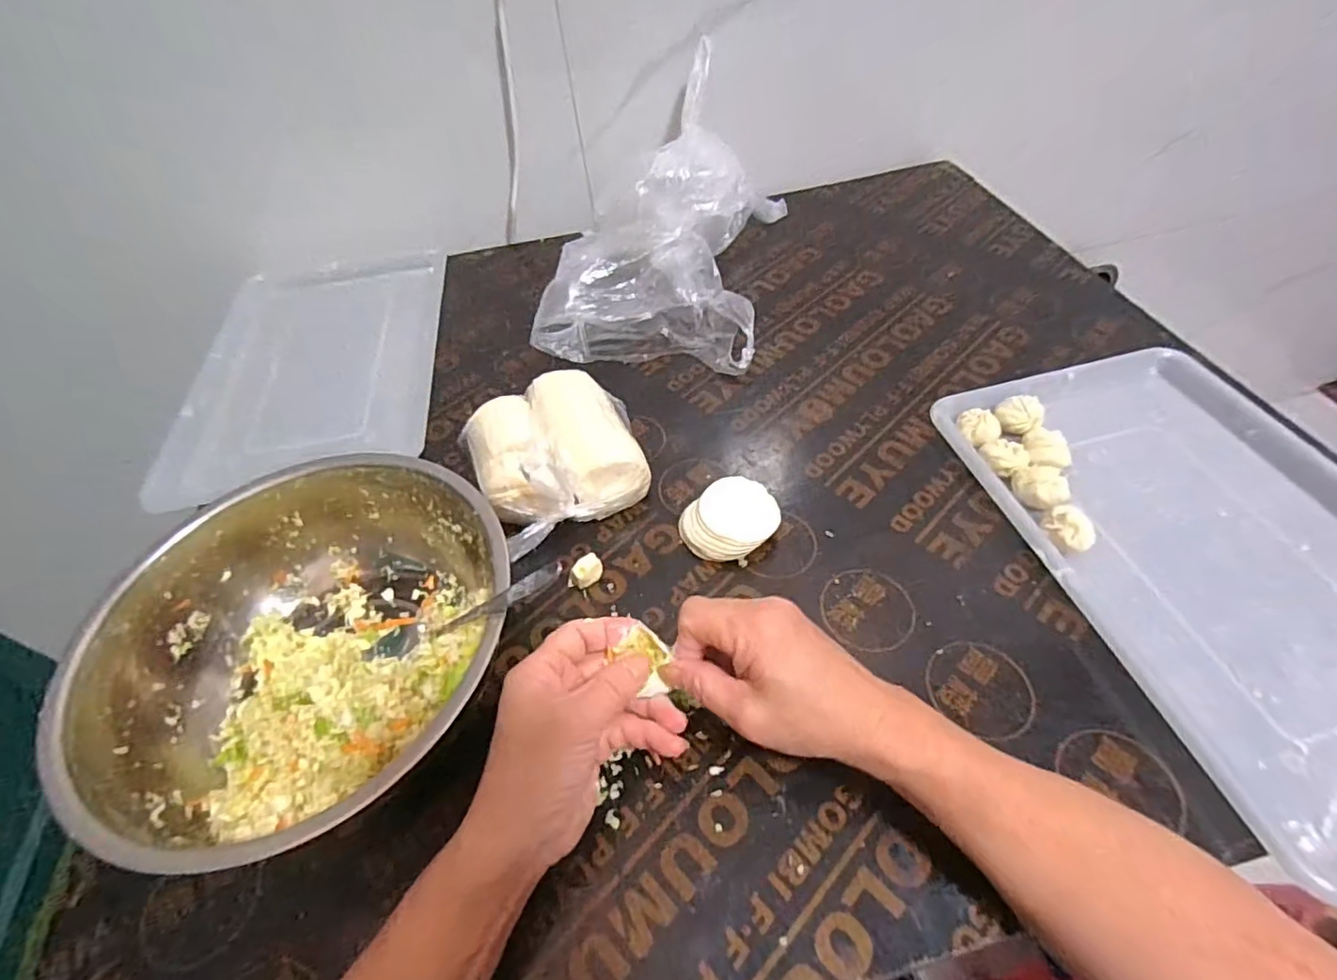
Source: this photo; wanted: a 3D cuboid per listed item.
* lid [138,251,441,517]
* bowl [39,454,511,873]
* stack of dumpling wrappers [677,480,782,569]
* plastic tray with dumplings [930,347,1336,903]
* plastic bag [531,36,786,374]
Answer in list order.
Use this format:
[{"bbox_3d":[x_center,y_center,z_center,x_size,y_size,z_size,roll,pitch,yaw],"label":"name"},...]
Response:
[{"bbox_3d":[-0.365,-0.142,0.638,0.240,0.023,0.344,-10,51,-2],"label":"lid"},{"bbox_3d":[-0.219,0.097,0.384,0.244,0.083,0.235,-3,51,4],"label":"bowl"},{"bbox_3d":[0.048,0.024,0.464,0.071,0.028,0.058,-25,53,-14],"label":"stack of dumpling wrappers"},{"bbox_3d":[0.386,0.038,0.420,0.247,0.033,0.362,-13,51,-5],"label":"plastic tray with dumplings"},{"bbox_3d":[0.001,-0.283,0.639,0.211,0.156,0.296,8,52,12],"label":"plastic bag"}]

